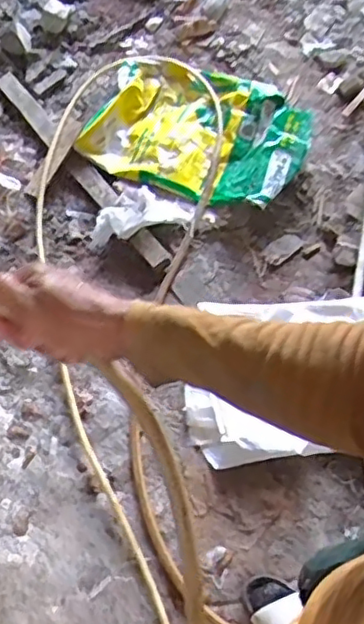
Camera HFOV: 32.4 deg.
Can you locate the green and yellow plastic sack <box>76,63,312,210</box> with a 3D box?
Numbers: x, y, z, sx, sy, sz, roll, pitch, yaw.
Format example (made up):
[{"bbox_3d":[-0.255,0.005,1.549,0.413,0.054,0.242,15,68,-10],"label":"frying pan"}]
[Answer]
[{"bbox_3d":[0.046,-0.495,1.700,0.563,0.112,0.394,21,69,9],"label":"green and yellow plastic sack"}]

